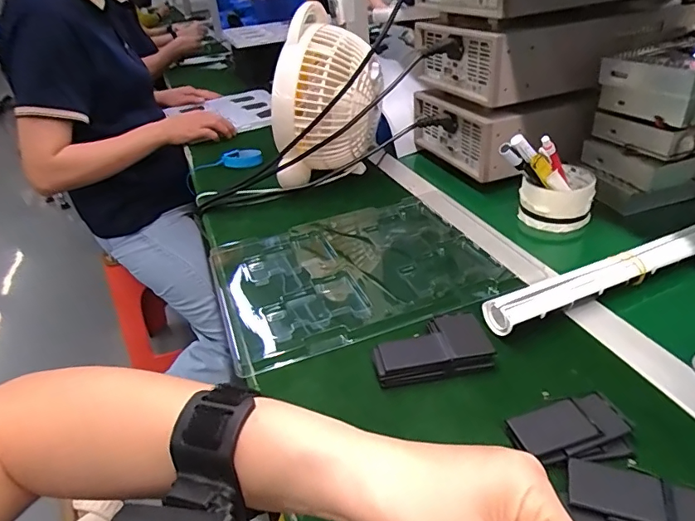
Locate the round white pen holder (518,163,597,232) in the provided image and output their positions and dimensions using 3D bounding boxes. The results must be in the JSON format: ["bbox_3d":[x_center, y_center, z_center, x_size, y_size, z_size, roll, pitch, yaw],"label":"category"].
[{"bbox_3d":[0.265,-0.079,0.604,0.085,0.056,0.086,11,37,24],"label":"round white pen holder"}]

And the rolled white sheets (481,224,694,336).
[{"bbox_3d":[0.268,0.012,0.476,0.298,0.026,0.033,-18,35,-17],"label":"rolled white sheets"}]

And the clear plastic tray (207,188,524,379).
[{"bbox_3d":[0.017,-0.001,0.550,0.324,0.014,0.237,-16,35,-14],"label":"clear plastic tray"}]

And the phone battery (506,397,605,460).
[{"bbox_3d":[0.146,0.119,0.340,0.057,0.004,0.034,-14,34,-12],"label":"phone battery"}]

